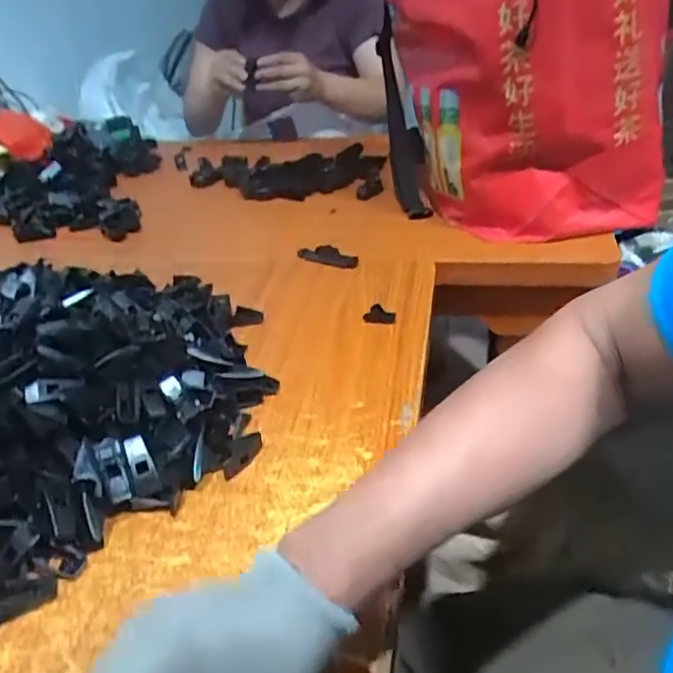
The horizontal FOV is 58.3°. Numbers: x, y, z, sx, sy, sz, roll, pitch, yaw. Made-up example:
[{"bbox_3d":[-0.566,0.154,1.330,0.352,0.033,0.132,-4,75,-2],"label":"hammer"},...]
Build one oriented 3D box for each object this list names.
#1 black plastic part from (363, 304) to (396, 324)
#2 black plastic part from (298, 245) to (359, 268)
[{"bbox_3d":[0.042,-0.020,0.596,0.032,0.017,0.021,-6,34,0],"label":"black plastic part"},{"bbox_3d":[-0.012,-0.093,0.705,0.074,0.015,0.028,11,38,23],"label":"black plastic part"}]

